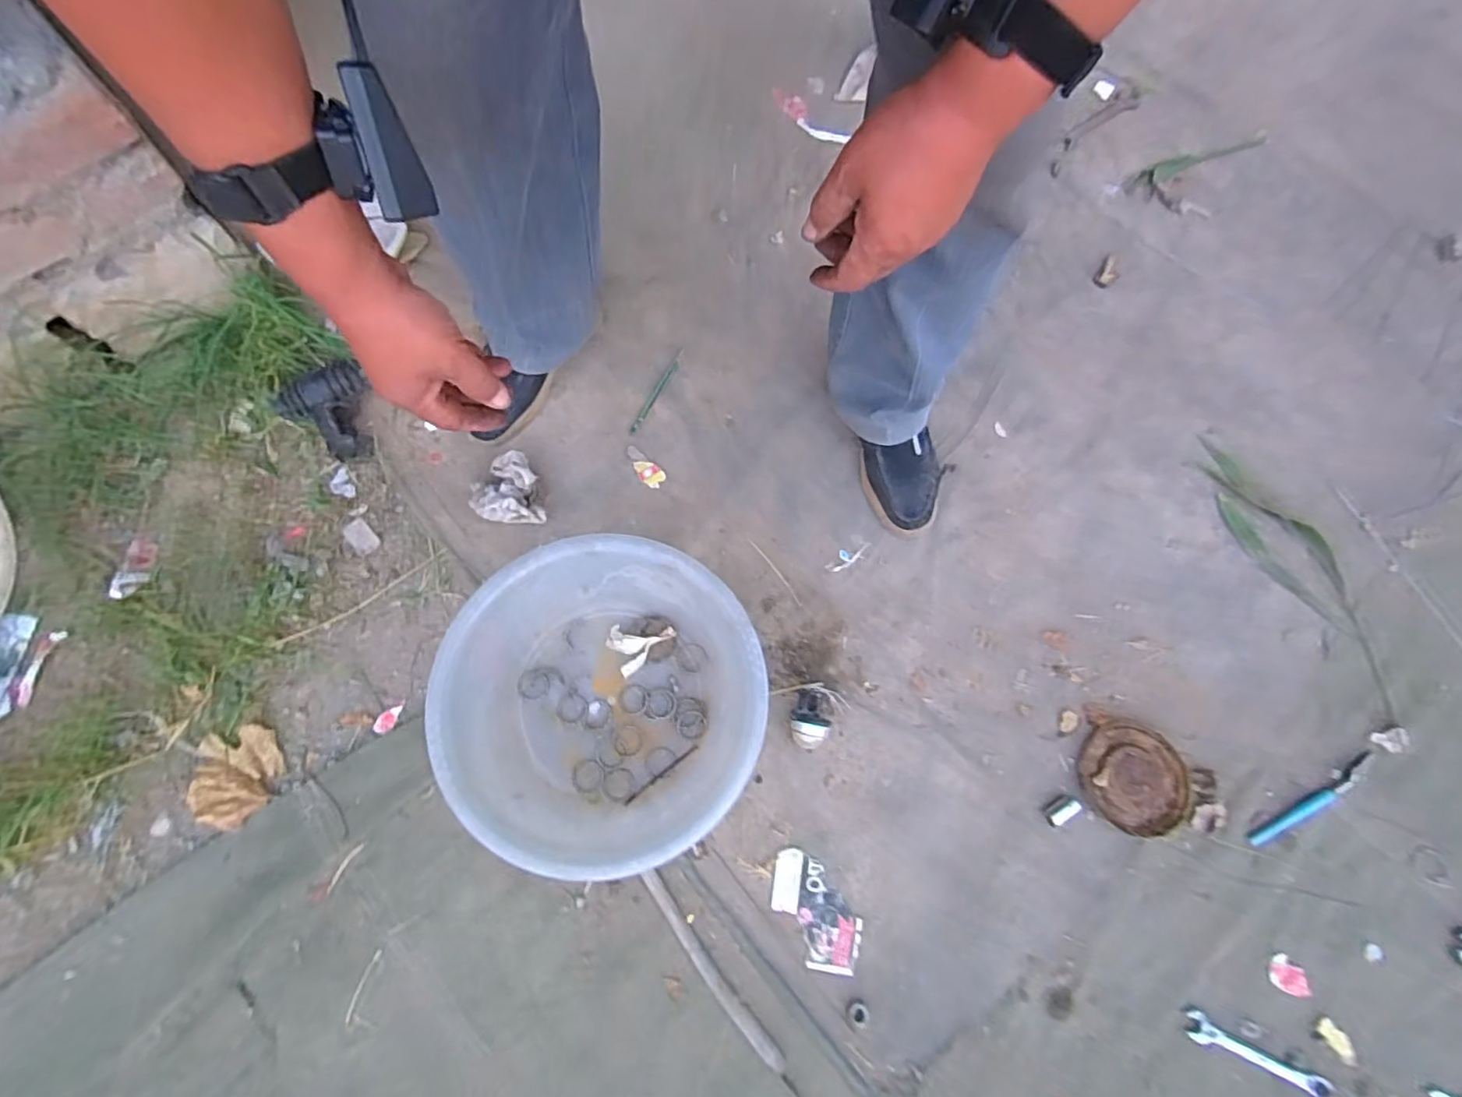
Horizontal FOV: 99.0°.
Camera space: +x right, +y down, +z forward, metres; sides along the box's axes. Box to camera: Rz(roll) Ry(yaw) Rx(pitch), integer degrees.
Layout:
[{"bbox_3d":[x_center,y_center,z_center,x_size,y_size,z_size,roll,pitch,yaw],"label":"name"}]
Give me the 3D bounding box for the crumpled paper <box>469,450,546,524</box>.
[{"bbox_3d":[-0.293,-0.071,0.811,0.092,0.045,0.108,-14,72,-6],"label":"crumpled paper"}]

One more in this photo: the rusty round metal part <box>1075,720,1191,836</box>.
[{"bbox_3d":[0.471,0.268,0.730,0.122,0.008,0.116,0,71,-1],"label":"rusty round metal part"}]

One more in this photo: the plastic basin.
[{"bbox_3d":[-0.137,0.168,0.696,0.322,0.125,0.326,0,71,-1],"label":"plastic basin"}]

